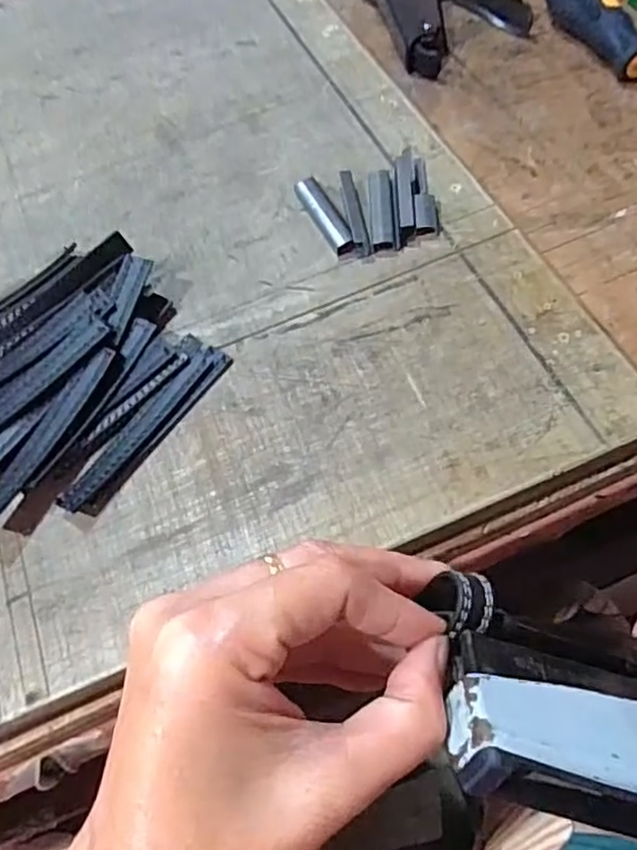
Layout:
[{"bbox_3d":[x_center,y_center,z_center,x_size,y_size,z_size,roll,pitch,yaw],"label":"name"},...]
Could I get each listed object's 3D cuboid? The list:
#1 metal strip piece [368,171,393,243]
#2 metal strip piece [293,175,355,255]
[{"bbox_3d":[0.033,-0.116,0.344,0.011,0.007,0.051,-2,60,3],"label":"metal strip piece"},{"bbox_3d":[0.004,-0.113,0.347,0.012,0.007,0.058,-23,62,-9],"label":"metal strip piece"}]

